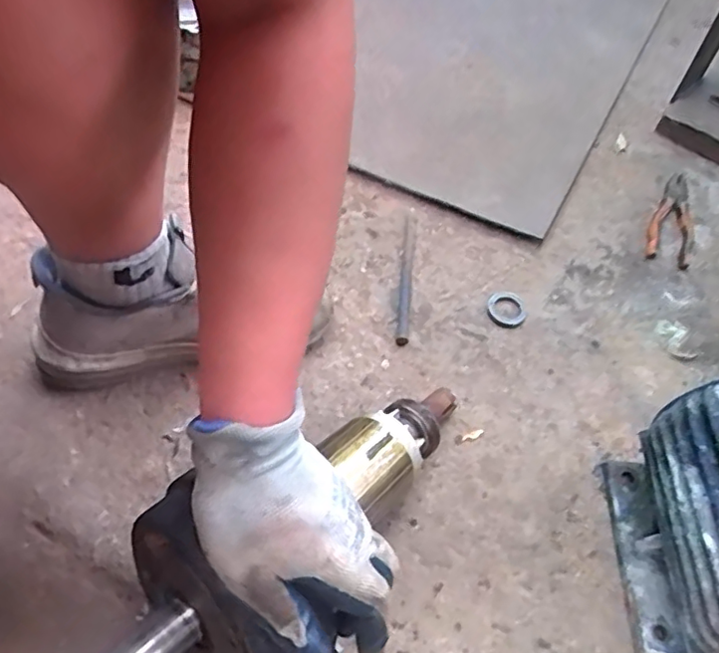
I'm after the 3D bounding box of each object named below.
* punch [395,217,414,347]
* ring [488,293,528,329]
[{"bbox_3d":[0.058,-0.061,0.722,0.013,0.011,0.198,8,53,0],"label":"punch"},{"bbox_3d":[0.176,-0.020,0.709,0.047,0.010,0.051,3,53,-4],"label":"ring"}]

